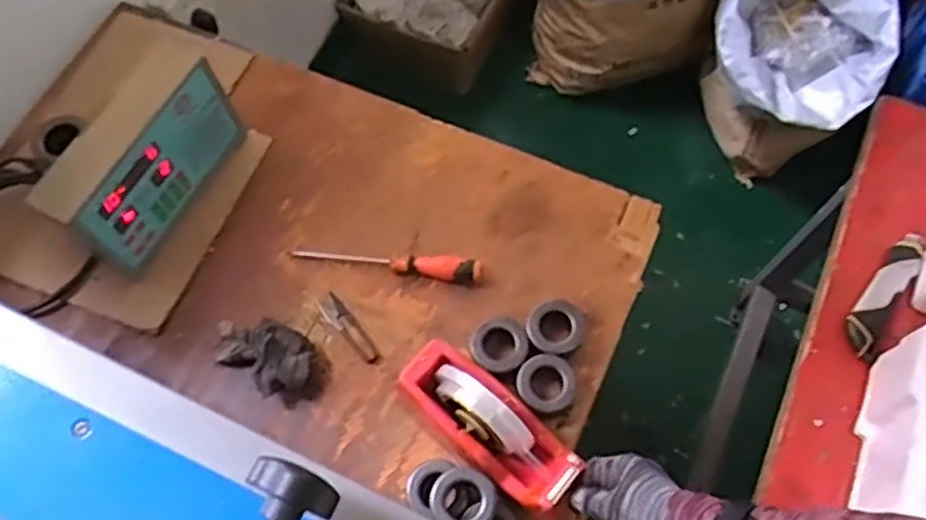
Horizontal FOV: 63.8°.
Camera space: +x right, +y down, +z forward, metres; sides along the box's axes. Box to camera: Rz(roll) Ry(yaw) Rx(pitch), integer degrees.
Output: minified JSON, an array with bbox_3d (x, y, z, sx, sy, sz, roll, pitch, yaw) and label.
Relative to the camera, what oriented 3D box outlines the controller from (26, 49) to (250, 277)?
[{"bbox_3d":[-0.345,-0.105,0.825,0.073,0.150,0.223,29,71,13],"label":"controller"}]

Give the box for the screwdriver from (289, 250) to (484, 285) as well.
[{"bbox_3d":[-0.087,0.003,0.849,0.220,0.031,0.025,8,68,5],"label":"screwdriver"}]

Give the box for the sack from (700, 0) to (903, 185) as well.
[{"bbox_3d":[0.639,-0.392,1.488,0.264,0.363,0.336,-36,71,-12],"label":"sack"}]

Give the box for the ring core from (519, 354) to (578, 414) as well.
[{"bbox_3d":[0.088,0.132,0.783,0.061,0.041,0.060,-1,68,2],"label":"ring core"}]

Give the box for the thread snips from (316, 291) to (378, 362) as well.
[{"bbox_3d":[-0.128,0.077,0.834,0.025,0.004,0.097,-37,71,-13],"label":"thread snips"}]

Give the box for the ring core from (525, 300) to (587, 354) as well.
[{"bbox_3d":[0.101,0.075,0.808,0.061,0.046,0.060,-1,68,2],"label":"ring core"}]

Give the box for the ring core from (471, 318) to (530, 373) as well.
[{"bbox_3d":[0.040,0.094,0.799,0.057,0.040,0.060,-1,68,2],"label":"ring core"}]

